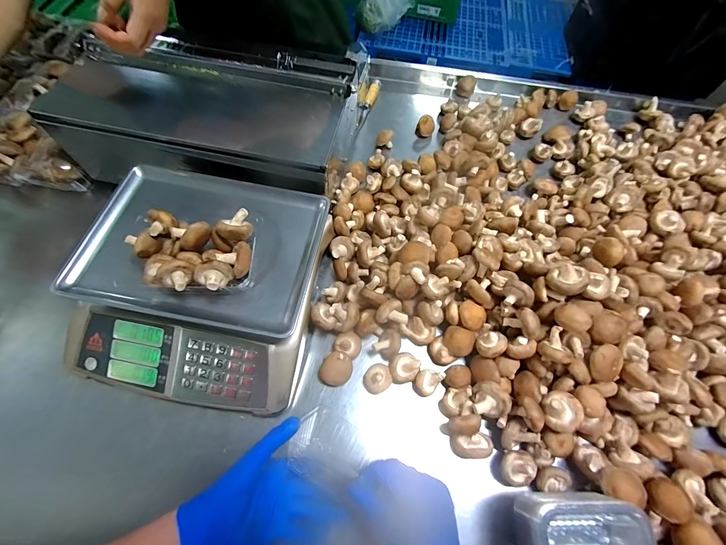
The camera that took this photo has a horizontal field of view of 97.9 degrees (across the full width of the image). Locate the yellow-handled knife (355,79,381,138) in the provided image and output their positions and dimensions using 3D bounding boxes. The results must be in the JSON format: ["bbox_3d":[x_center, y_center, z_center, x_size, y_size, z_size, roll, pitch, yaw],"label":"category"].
[{"bbox_3d":[0.009,-0.414,0.789,0.024,0.022,0.192,18,64,6],"label":"yellow-handled knife"}]

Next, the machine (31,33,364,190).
[{"bbox_3d":[-0.278,-0.285,0.616,0.495,0.187,0.282,13,64,4],"label":"machine"}]

